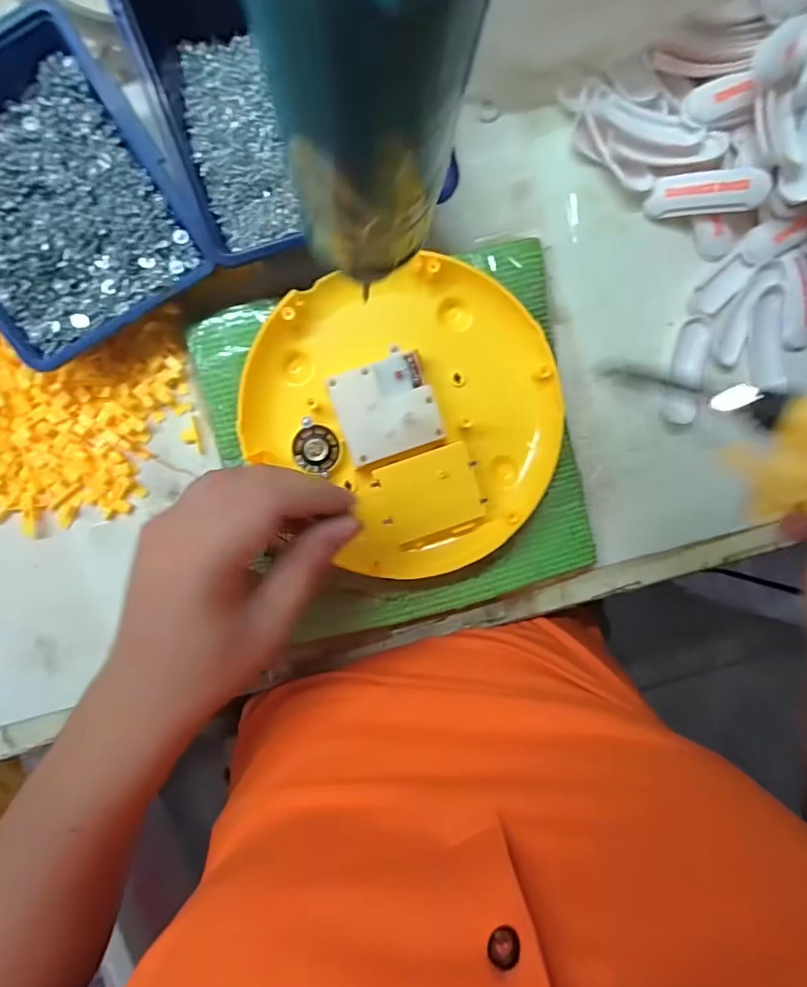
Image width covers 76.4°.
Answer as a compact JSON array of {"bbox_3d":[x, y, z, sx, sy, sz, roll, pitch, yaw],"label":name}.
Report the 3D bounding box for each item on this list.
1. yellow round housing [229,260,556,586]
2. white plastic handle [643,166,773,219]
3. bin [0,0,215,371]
[{"bbox_3d":[0.006,-0.048,0.307,0.166,0.032,0.178,-1,98,-5],"label":"yellow round housing"},{"bbox_3d":[0.189,-0.189,0.320,0.067,0.014,0.025,3,98,19],"label":"white plastic handle"},{"bbox_3d":[-0.187,-0.156,0.280,0.120,0.046,0.140,-30,97,-1],"label":"bin"}]

